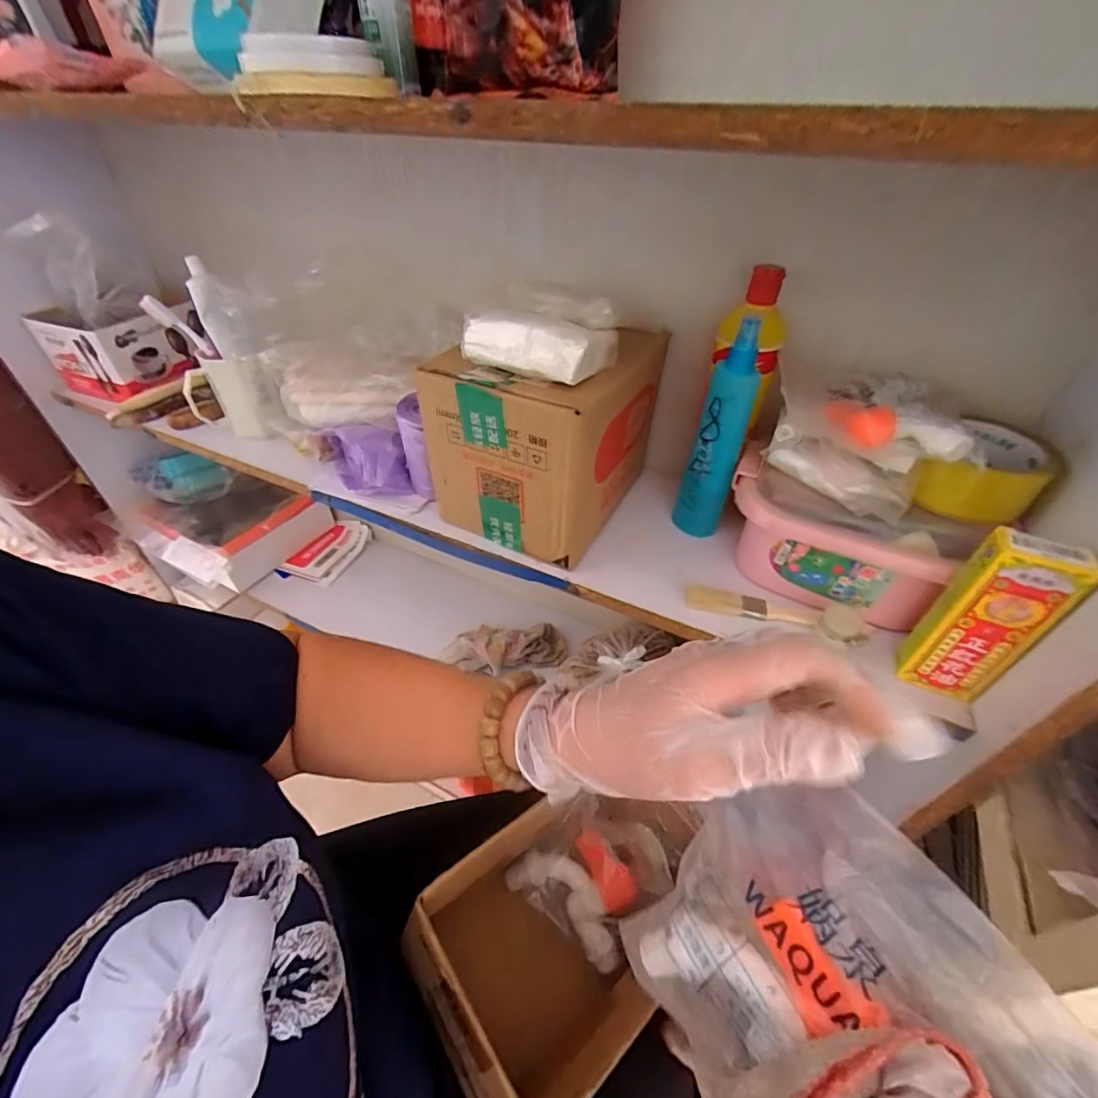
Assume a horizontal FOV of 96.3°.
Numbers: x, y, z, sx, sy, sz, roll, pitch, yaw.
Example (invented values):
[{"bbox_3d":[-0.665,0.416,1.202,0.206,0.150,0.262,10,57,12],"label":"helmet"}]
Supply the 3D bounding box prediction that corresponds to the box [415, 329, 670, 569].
[{"bbox_3d":[-0.001,-0.115,0.484,0.159,0.159,0.180,22,46,21],"label":"box"}]

